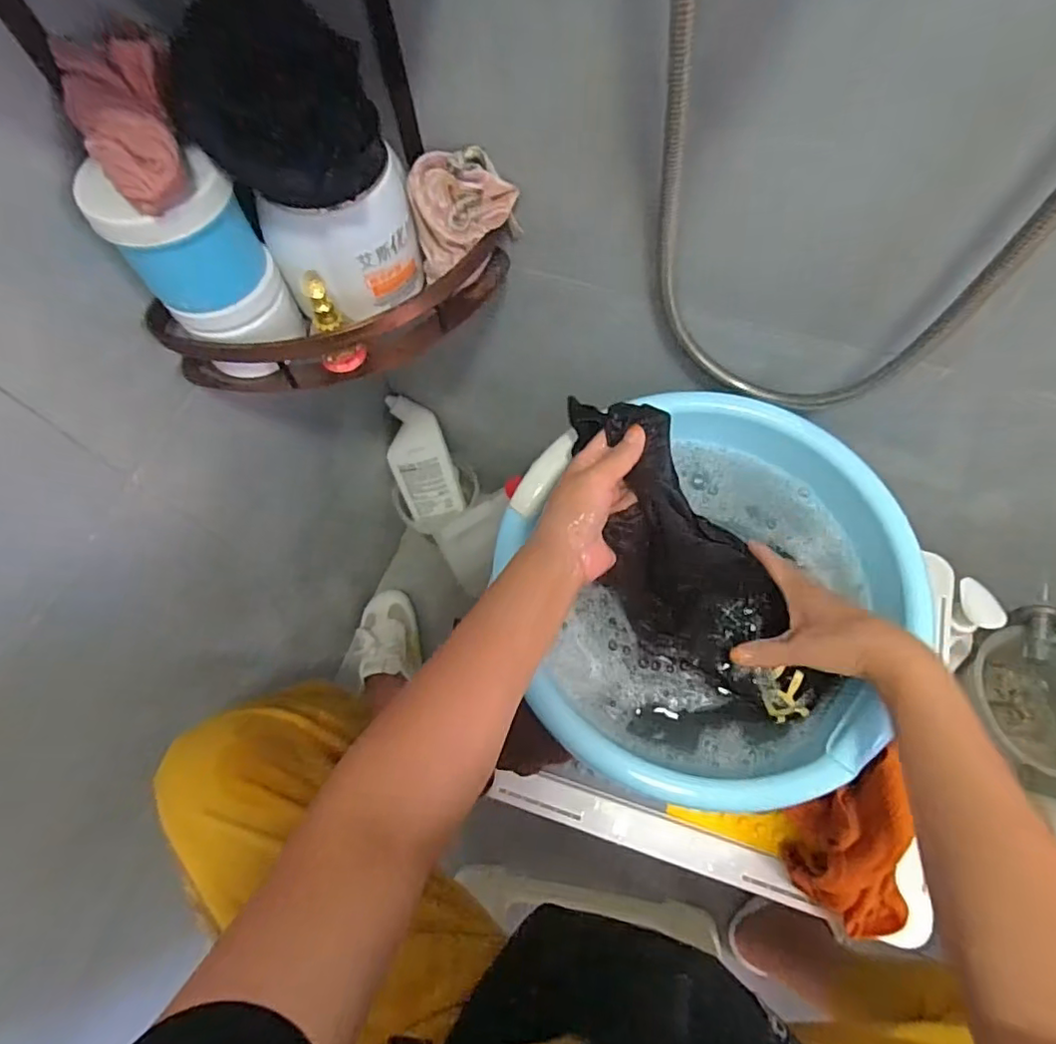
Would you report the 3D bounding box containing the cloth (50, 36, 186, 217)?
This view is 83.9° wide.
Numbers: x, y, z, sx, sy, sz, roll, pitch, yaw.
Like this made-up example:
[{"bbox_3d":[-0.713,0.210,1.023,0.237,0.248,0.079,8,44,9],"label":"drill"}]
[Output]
[{"bbox_3d":[-0.221,-0.220,0.329,0.060,0.034,0.093,-24,83,-7],"label":"cloth"}]

